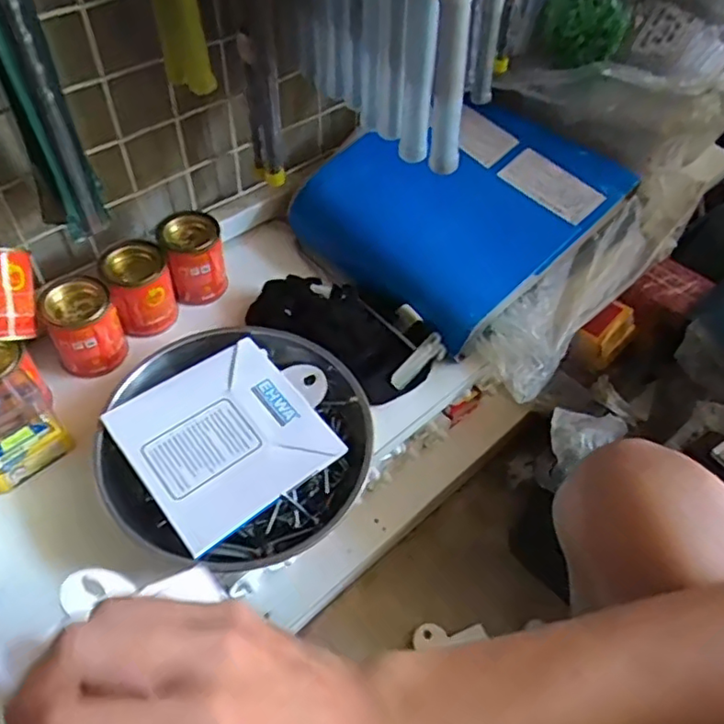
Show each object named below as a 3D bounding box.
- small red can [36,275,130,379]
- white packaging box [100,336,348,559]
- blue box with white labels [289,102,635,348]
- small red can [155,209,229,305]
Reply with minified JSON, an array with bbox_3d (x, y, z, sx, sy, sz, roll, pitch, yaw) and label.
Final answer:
[{"bbox_3d":[-0.226,-0.028,0.504,0.053,0.068,0.048,-27,55,-22],"label":"small red can"},{"bbox_3d":[-0.095,0.047,0.460,0.147,0.015,0.128,-32,57,-25],"label":"white packaging box"},{"bbox_3d":[0.098,-0.162,0.615,0.256,0.073,0.224,-34,58,-26],"label":"blue box with white labels"},{"bbox_3d":[-0.151,-0.093,0.561,0.051,0.067,0.049,1,50,-1],"label":"small red can"}]

